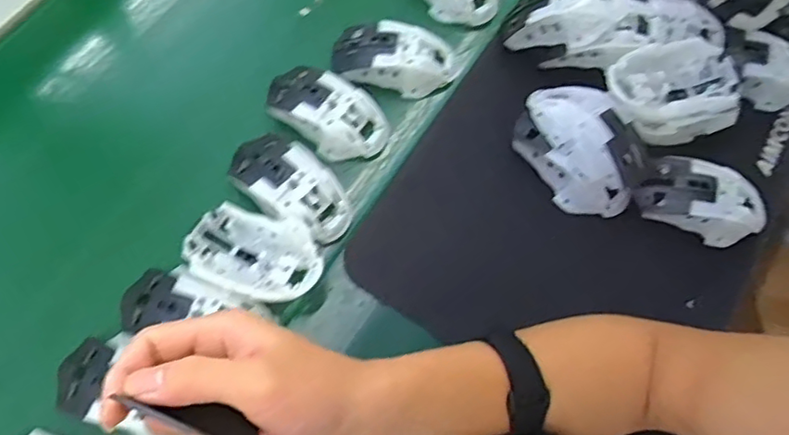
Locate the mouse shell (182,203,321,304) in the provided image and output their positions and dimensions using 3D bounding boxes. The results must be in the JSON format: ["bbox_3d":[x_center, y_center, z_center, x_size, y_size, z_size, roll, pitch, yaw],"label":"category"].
[{"bbox_3d":[-0.111,0.029,0.478,0.110,0.034,0.066,19,68,7],"label":"mouse shell"}]

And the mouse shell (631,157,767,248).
[{"bbox_3d":[0.268,-0.015,0.513,0.114,0.033,0.055,19,68,7],"label":"mouse shell"}]

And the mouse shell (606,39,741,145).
[{"bbox_3d":[0.242,-0.109,0.522,0.118,0.047,0.069,-10,68,-5],"label":"mouse shell"}]

